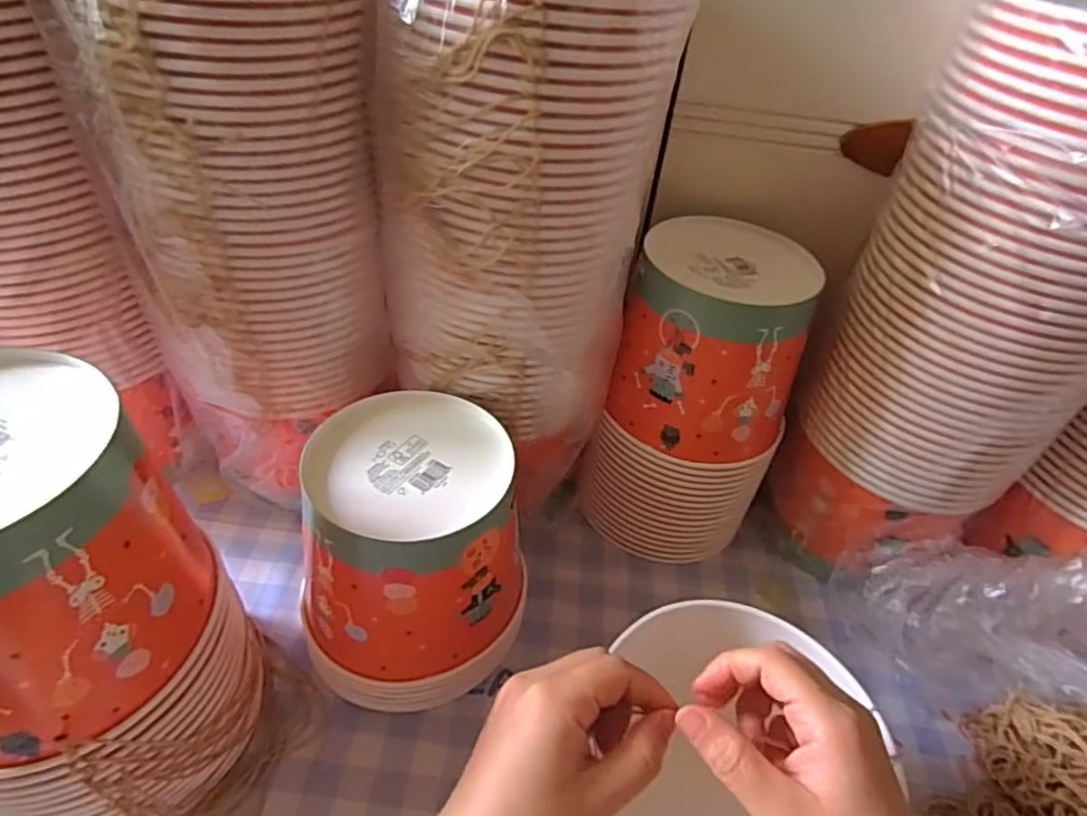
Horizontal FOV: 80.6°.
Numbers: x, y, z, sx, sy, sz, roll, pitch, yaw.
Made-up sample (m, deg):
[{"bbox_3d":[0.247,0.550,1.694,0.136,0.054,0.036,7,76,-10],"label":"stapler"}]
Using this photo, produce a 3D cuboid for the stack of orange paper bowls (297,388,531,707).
[{"bbox_3d":[-0.085,0.100,0.448,0.147,0.161,0.147,4,42,-3],"label":"stack of orange paper bowls"}]

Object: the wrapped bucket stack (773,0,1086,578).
[{"bbox_3d":[0.297,-0.061,0.434,0.136,0.415,0.149,-15,47,-22],"label":"wrapped bucket stack"}]

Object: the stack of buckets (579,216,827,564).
[{"bbox_3d":[0.128,-0.004,0.537,0.144,0.251,0.135,24,45,17],"label":"stack of buckets"}]

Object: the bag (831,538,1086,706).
[{"bbox_3d":[0.368,0.163,0.453,0.289,0.126,0.099,-2,35,32],"label":"bag"}]

